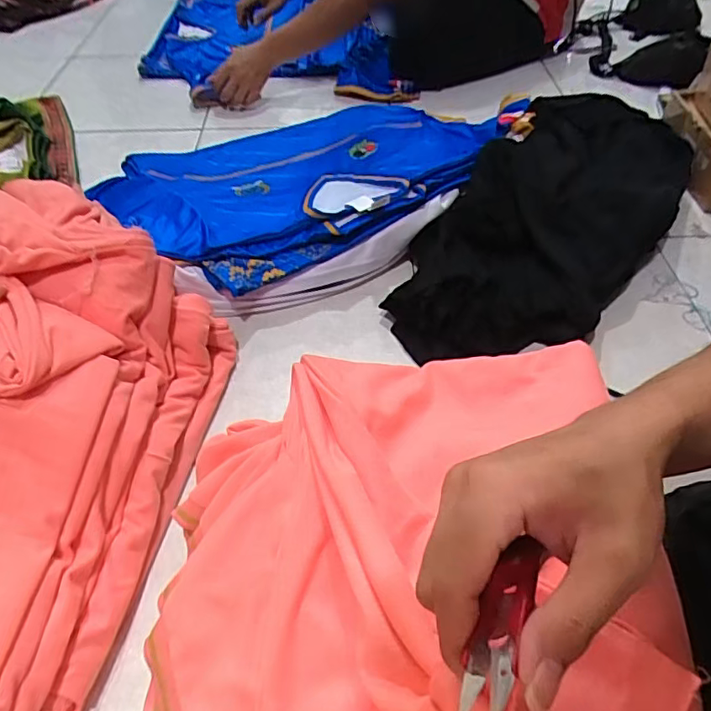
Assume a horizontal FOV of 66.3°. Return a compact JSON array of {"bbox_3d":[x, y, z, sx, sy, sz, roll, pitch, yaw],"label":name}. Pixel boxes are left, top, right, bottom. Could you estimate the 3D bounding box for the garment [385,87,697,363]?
[{"bbox_3d":[0.314,-0.232,0.845,0.293,0.107,0.704,29,55,23],"label":"garment"}]

